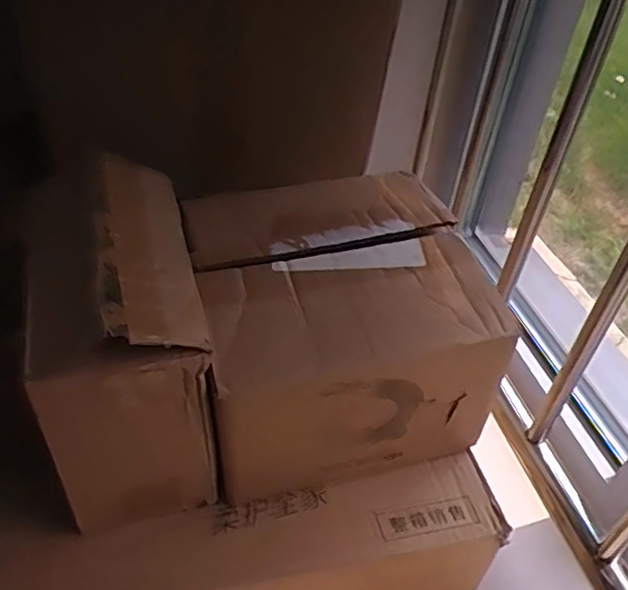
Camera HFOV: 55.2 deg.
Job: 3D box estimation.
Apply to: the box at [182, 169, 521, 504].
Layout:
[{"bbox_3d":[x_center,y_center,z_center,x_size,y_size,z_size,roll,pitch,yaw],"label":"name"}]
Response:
[{"bbox_3d":[0.013,0.017,0.559,0.232,0.163,0.243,-7,43,-13],"label":"box"}]

